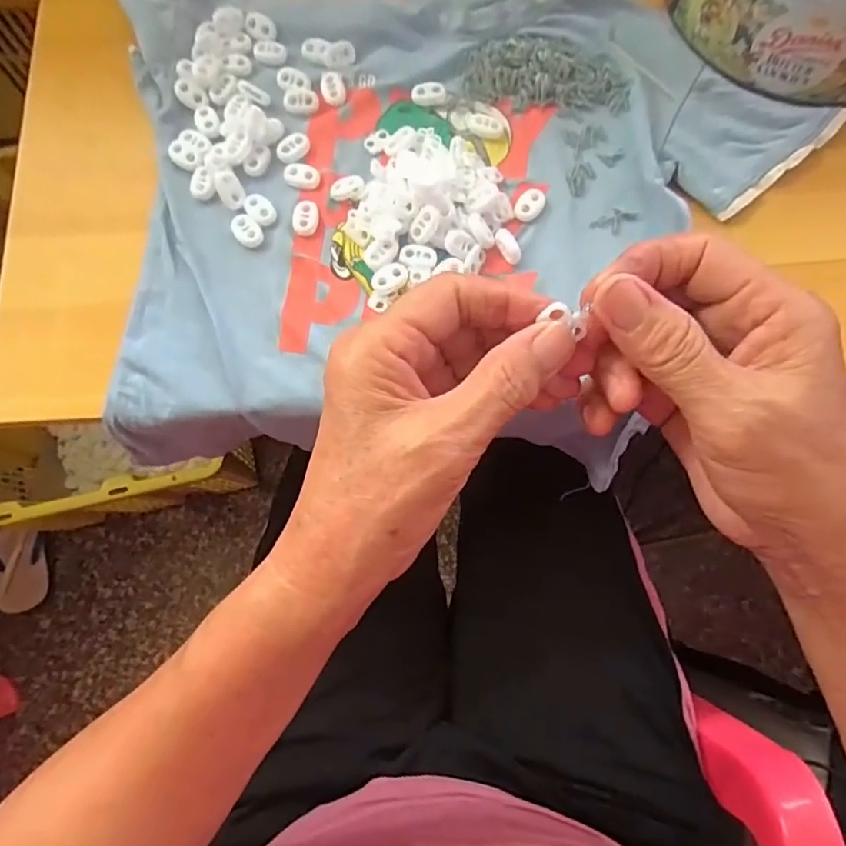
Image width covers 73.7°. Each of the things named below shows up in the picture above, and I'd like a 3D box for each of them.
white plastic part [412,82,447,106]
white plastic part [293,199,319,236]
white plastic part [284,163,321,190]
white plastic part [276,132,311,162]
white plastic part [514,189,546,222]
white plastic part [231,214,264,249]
[{"bbox_3d":[0.004,-0.217,0.370,0.022,0.005,0.013,-5,75,-1],"label":"white plastic part"},{"bbox_3d":[-0.072,-0.126,0.346,0.014,0.004,0.022,5,75,1],"label":"white plastic part"},{"bbox_3d":[-0.076,-0.155,0.353,0.022,0.004,0.016,14,76,3],"label":"white plastic part"},{"bbox_3d":[-0.083,-0.177,0.359,0.023,0.004,0.015,-38,78,-9],"label":"white plastic part"},{"bbox_3d":[0.066,-0.135,0.350,0.015,0.004,0.023,30,77,7],"label":"white plastic part"},{"bbox_3d":[-0.107,-0.117,0.345,0.015,0.005,0.023,-42,79,-10],"label":"white plastic part"}]

